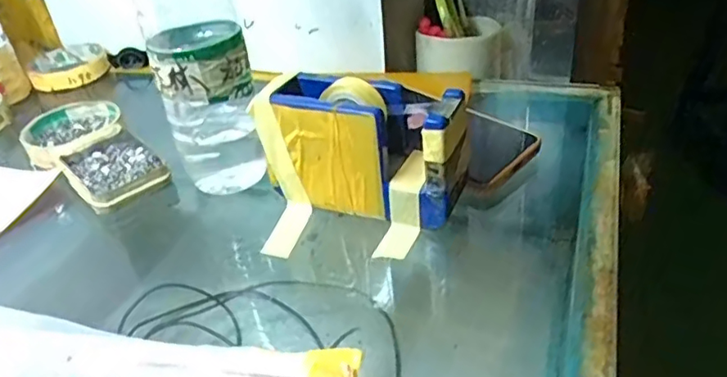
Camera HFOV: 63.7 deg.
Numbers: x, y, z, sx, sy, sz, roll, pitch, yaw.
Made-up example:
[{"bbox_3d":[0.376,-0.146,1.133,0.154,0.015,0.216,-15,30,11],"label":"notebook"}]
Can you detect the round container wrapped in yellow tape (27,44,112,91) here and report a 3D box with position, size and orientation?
[{"bbox_3d":[-0.337,-0.141,0.672,0.082,0.019,0.093,-21,37,-18],"label":"round container wrapped in yellow tape"}]

